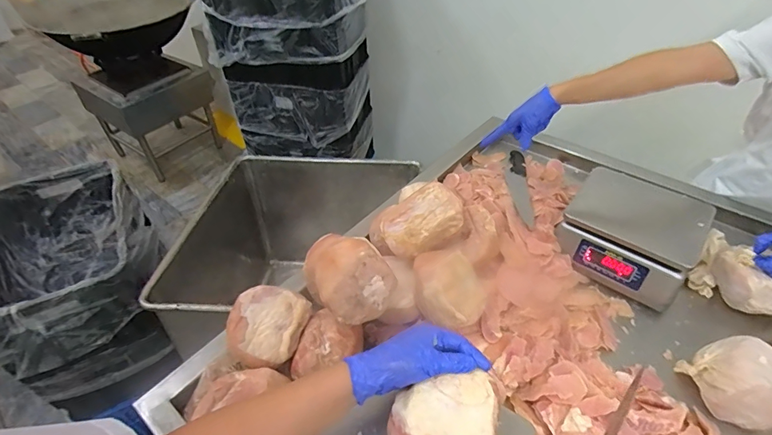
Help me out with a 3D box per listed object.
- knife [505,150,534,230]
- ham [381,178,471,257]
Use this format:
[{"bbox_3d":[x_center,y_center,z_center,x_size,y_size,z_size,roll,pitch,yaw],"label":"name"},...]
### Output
[{"bbox_3d":[0.302,-0.078,0.967,0.047,0.025,0.338,11,33,5],"label":"knife"},{"bbox_3d":[0.070,0.013,0.766,0.155,0.087,0.107,-35,69,-6],"label":"ham"}]

